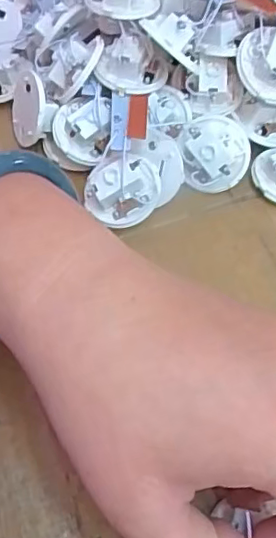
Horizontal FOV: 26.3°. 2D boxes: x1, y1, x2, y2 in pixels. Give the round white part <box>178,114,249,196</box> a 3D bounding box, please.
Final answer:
[{"bbox_3d":[0.038,-0.060,0.300,0.037,0.018,0.037,4,77,-17],"label":"round white part"}]

